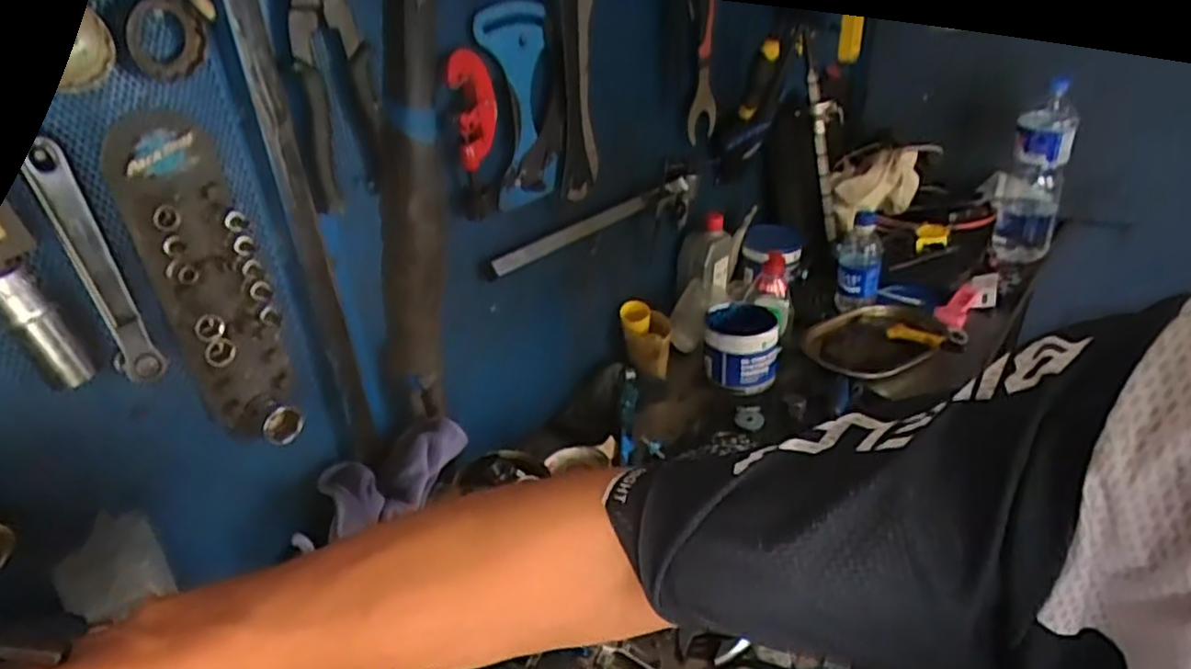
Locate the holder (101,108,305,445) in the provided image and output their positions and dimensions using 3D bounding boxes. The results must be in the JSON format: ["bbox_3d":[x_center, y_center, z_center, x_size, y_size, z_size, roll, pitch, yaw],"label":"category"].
[{"bbox_3d":[-0.280,-0.031,0.521,0.072,0.247,0.052,-23,36,-29],"label":"holder"}]

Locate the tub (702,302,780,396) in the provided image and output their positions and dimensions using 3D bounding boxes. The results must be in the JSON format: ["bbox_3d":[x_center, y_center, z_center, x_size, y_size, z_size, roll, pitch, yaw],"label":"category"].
[{"bbox_3d":[0.206,0.013,0.999,0.101,0.094,0.121,2,32,10],"label":"tub"}]

